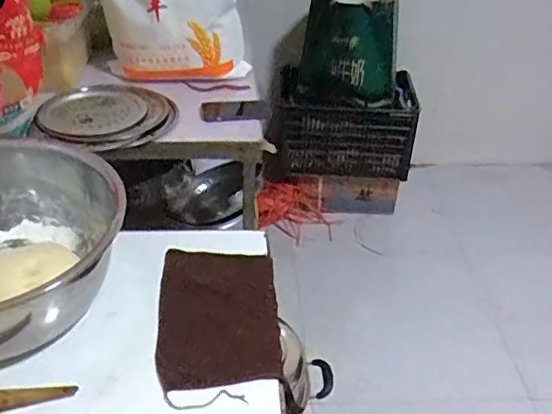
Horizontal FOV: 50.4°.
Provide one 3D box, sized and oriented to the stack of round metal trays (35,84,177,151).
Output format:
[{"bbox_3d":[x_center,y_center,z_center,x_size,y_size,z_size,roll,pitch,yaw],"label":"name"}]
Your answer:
[{"bbox_3d":[-0.355,-0.211,1.235,0.282,0.041,0.256,-15,40,-22],"label":"stack of round metal trays"}]

